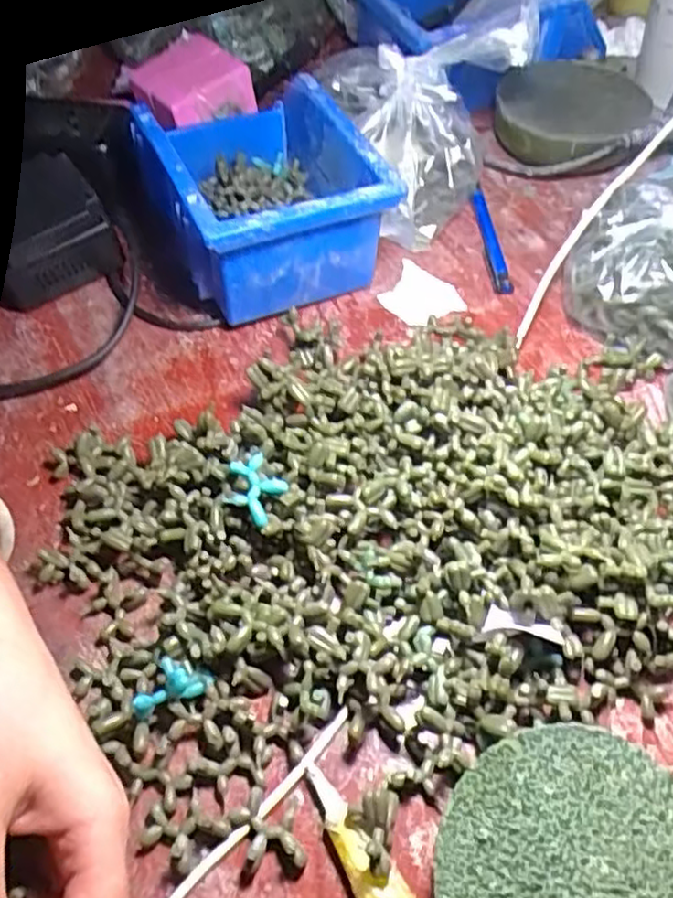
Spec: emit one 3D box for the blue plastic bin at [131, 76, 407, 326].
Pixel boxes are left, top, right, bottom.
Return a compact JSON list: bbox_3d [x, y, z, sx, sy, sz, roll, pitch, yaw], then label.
[{"bbox_3d":[-0.053,-0.173,0.461,0.123,0.082,0.176,-22,57,-14],"label":"blue plastic bin"}]

